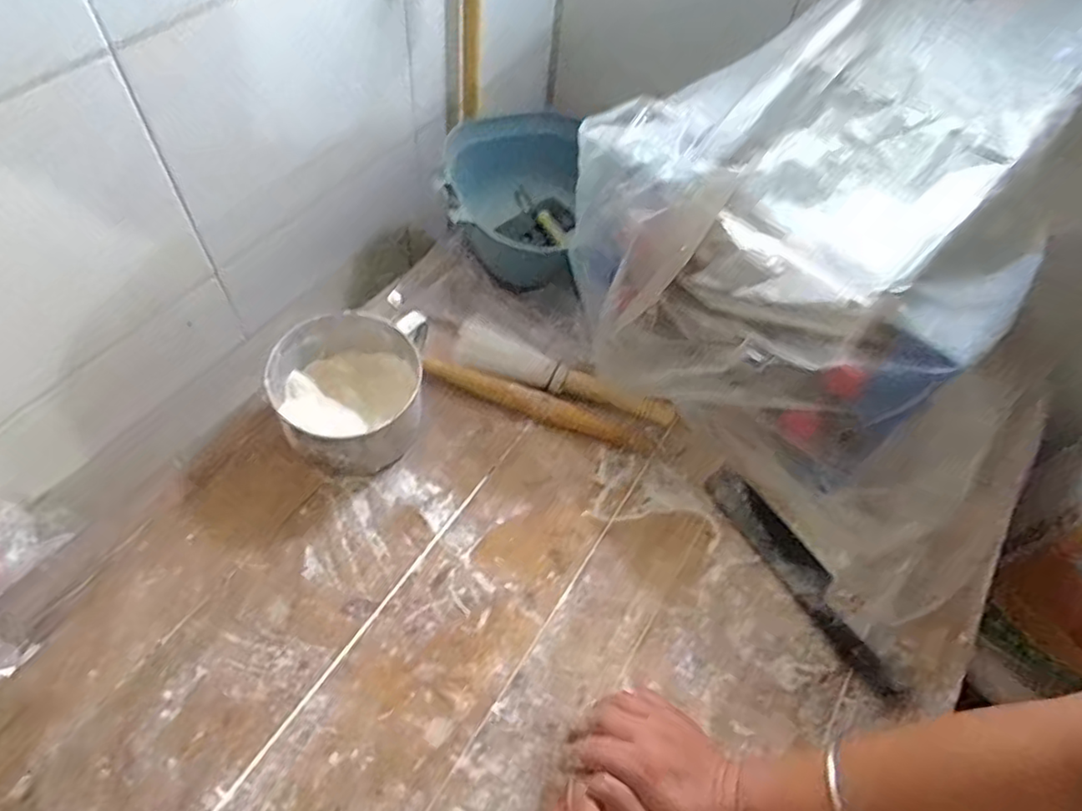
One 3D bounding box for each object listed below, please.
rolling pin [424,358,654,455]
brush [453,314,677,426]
[{"bbox_3d":[-0.004,-0.002,0.716,0.262,0.022,0.031,20,57,8],"label":"rolling pin"},{"bbox_3d":[0.023,-0.029,0.731,0.255,0.033,0.050,22,58,10],"label":"brush"}]

